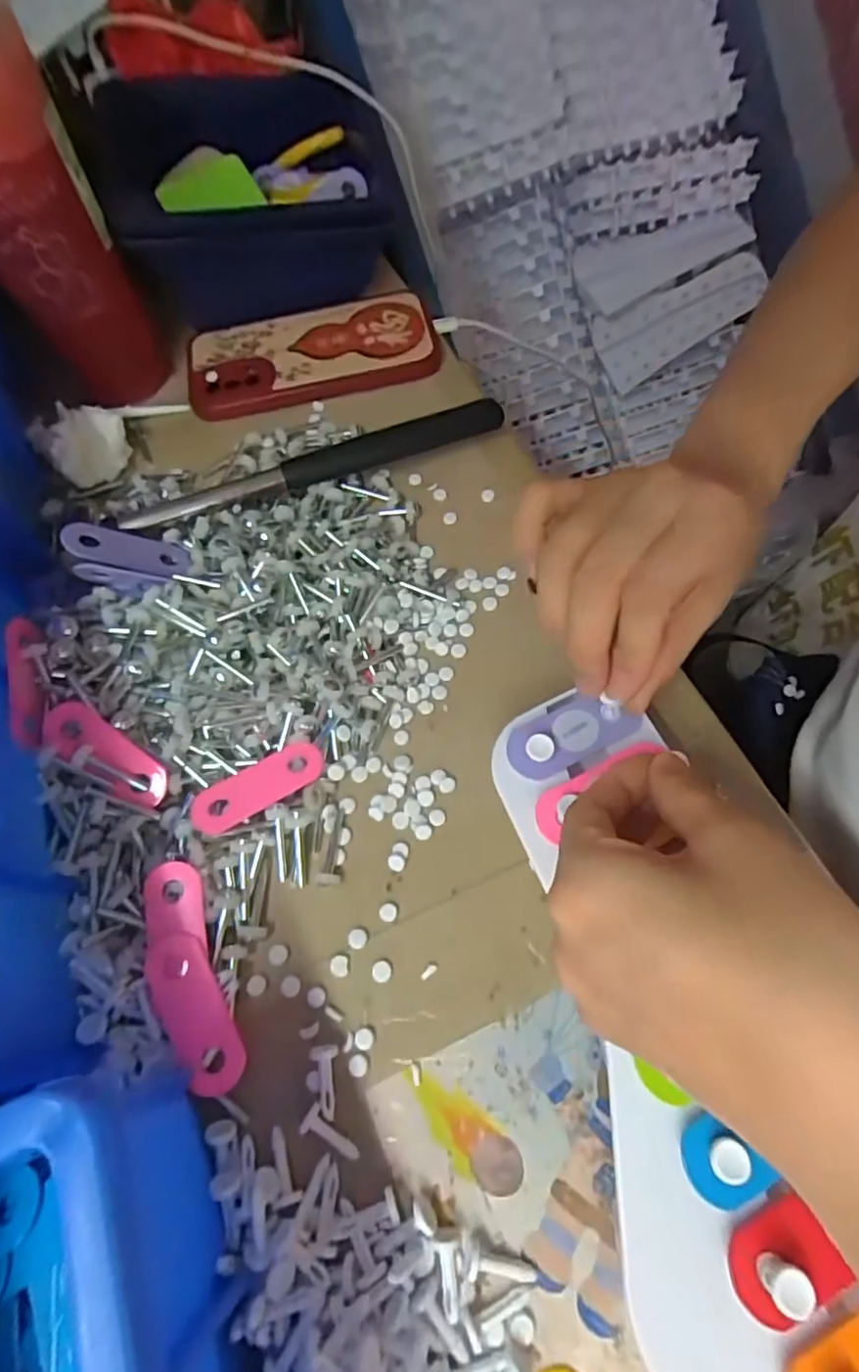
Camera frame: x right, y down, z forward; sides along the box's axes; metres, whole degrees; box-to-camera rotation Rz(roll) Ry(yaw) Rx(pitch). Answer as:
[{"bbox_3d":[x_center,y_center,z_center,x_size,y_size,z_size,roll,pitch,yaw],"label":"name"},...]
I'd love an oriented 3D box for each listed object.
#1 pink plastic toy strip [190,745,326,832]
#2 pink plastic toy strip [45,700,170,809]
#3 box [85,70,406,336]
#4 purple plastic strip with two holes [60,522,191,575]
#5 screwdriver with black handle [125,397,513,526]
[{"bbox_3d":[-0.076,0.044,0.268,0.059,0.004,0.023,-27,55,-18],"label":"pink plastic toy strip"},{"bbox_3d":[-0.141,0.029,0.263,0.060,0.007,0.022,34,73,-4],"label":"pink plastic toy strip"},{"bbox_3d":[-0.105,-0.314,0.385,0.171,0.077,0.139,-14,65,-5],"label":"box"},{"bbox_3d":[-0.148,-0.068,0.296,0.055,0.006,0.024,7,59,-35],"label":"purple plastic strip with two holes"},{"bbox_3d":[-0.059,-0.121,0.337,0.212,0.022,0.018,-20,66,-8],"label":"screwdriver with black handle"}]

